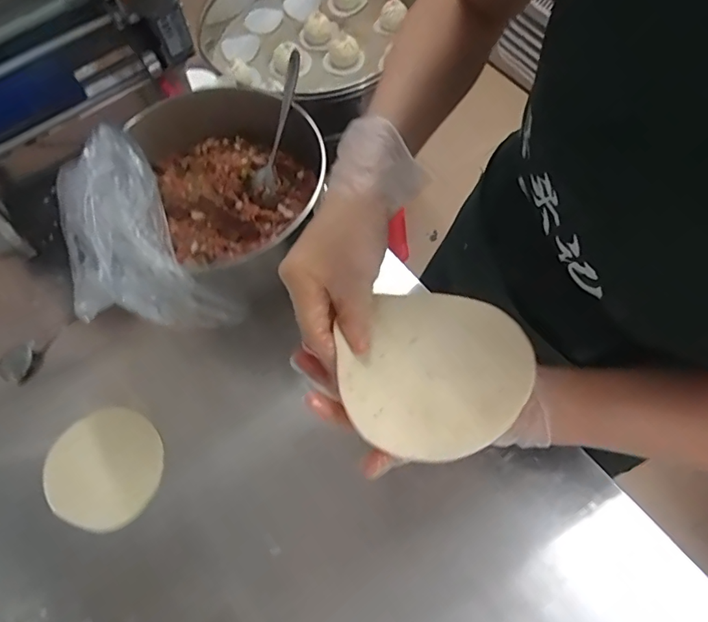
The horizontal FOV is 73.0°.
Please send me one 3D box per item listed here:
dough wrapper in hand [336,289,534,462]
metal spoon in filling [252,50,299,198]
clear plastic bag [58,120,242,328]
[{"bbox_3d":[0.055,0.038,0.335,0.118,0.027,0.125,35,72,17],"label":"dough wrapper in hand"},{"bbox_3d":[-0.085,-0.211,0.547,0.028,0.154,0.020,29,28,16],"label":"metal spoon in filling"},{"bbox_3d":[-0.240,-0.068,0.483,0.141,0.120,0.231,-32,68,-11],"label":"clear plastic bag"}]

